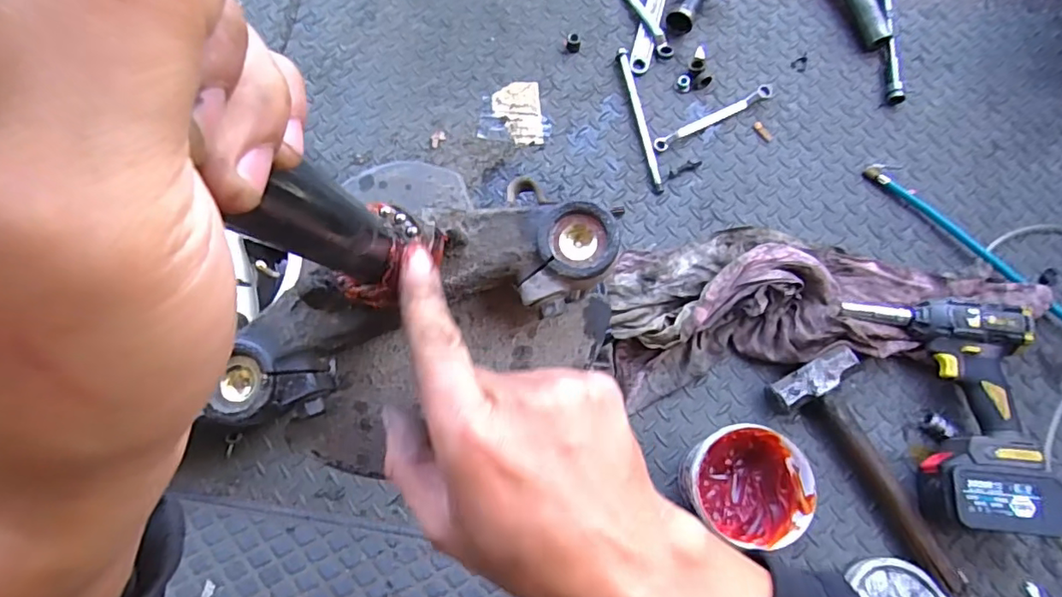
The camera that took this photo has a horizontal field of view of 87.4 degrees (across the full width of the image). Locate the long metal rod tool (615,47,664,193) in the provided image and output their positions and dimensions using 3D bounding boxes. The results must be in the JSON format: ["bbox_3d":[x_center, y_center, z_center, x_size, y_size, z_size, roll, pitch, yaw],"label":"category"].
[{"bbox_3d":[0.155,-0.258,0.796,0.017,0.015,0.228,-12,77,-2],"label":"long metal rod tool"}]

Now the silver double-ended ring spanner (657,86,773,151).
[{"bbox_3d":[0.264,-0.260,0.797,0.199,0.017,0.022,-28,78,-5],"label":"silver double-ended ring spanner"}]

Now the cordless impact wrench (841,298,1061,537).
[{"bbox_3d":[0.479,0.124,0.631,0.184,0.104,0.255,2,77,1],"label":"cordless impact wrench"}]

